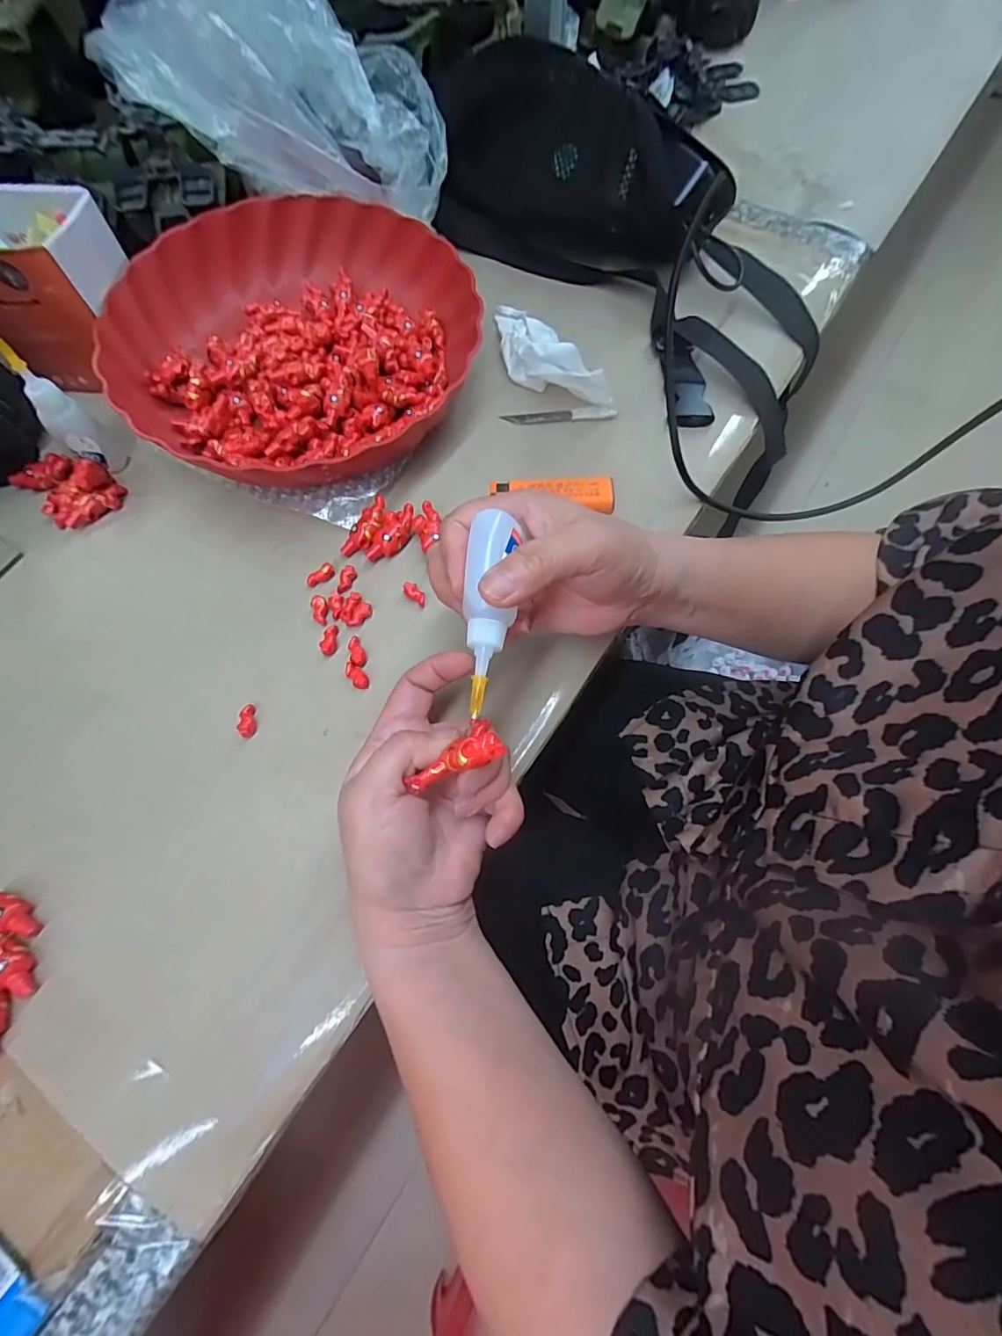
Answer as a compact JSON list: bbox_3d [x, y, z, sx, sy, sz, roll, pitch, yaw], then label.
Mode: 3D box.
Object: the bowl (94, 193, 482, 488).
[{"bbox_3d":[-0.144,-0.227,0.376,0.239,0.054,0.236,0,68,1],"label":"bowl"}]

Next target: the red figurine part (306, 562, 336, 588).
[{"bbox_3d":[-0.115,-0.059,0.333,0.020,0.005,0.010,-30,71,-11],"label":"red figurine part"}]

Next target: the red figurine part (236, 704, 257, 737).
[{"bbox_3d":[-0.145,0.030,0.301,0.008,0.006,0.019,-7,68,-1],"label":"red figurine part"}]

